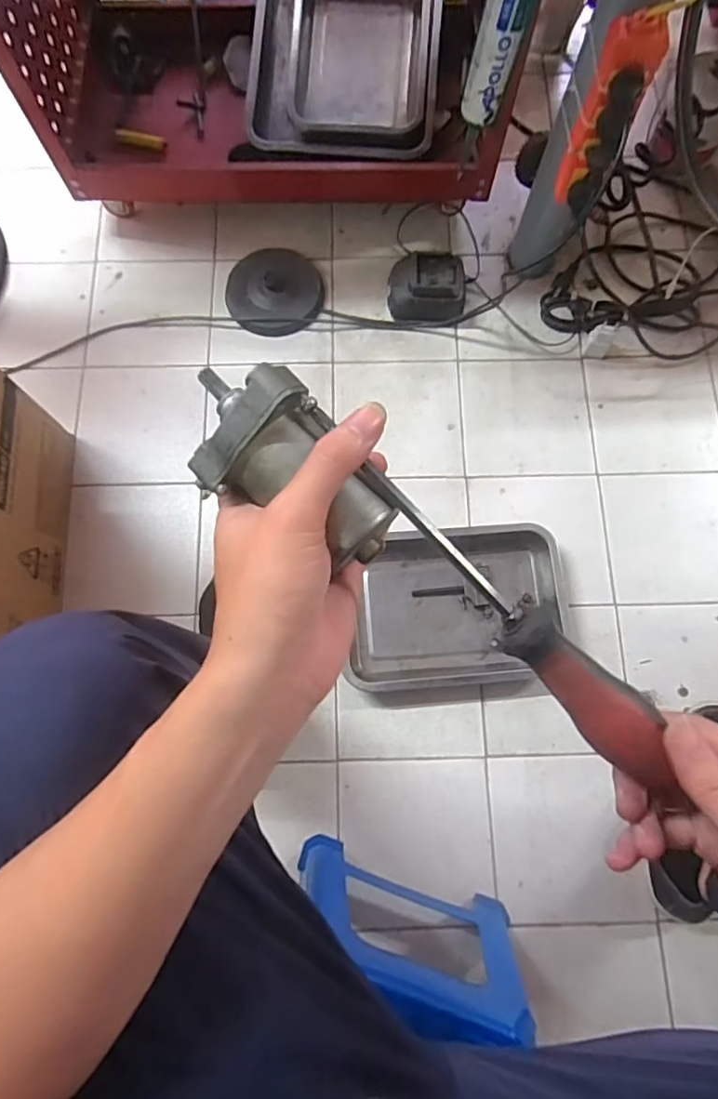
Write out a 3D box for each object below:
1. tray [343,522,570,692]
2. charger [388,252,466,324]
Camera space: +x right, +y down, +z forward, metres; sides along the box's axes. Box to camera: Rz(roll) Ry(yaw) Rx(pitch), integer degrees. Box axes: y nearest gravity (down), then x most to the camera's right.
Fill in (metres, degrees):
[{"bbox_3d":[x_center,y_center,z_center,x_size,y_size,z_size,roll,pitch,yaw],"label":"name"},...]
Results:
[{"bbox_3d":[0.139,0.078,0.787,0.295,0.043,0.222,-3,77,0],"label":"tray"},{"bbox_3d":[0.108,-0.411,0.886,0.119,0.065,0.094,2,77,1],"label":"charger"}]

